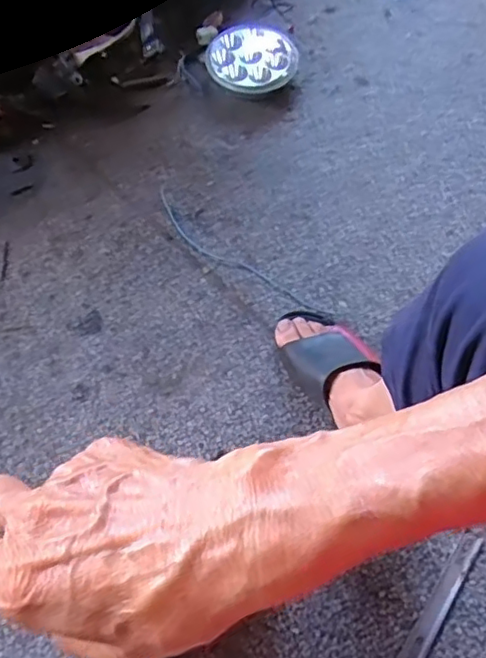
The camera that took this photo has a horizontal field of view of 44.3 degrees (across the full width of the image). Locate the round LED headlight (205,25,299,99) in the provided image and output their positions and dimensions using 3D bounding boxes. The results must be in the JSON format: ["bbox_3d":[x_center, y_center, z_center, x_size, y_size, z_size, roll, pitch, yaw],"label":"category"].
[{"bbox_3d":[0.012,-0.398,0.888,0.131,0.036,0.125,0,66,-1],"label":"round LED headlight"}]

